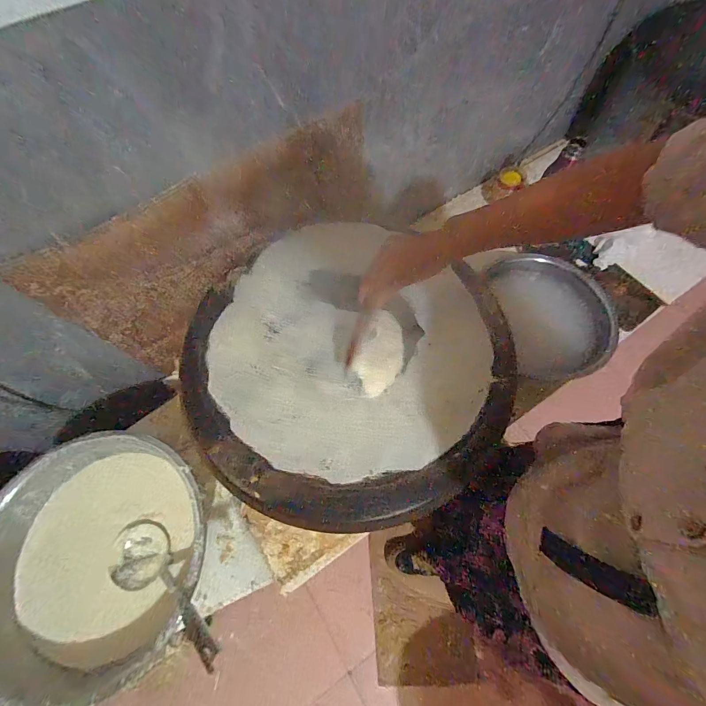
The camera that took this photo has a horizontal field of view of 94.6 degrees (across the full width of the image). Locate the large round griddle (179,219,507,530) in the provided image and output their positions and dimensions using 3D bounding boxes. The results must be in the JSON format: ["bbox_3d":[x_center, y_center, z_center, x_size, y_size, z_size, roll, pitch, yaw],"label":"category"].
[{"bbox_3d":[-0.014,-0.012,0.530,0.502,0.026,0.497,-1,68,2],"label":"large round griddle"}]

